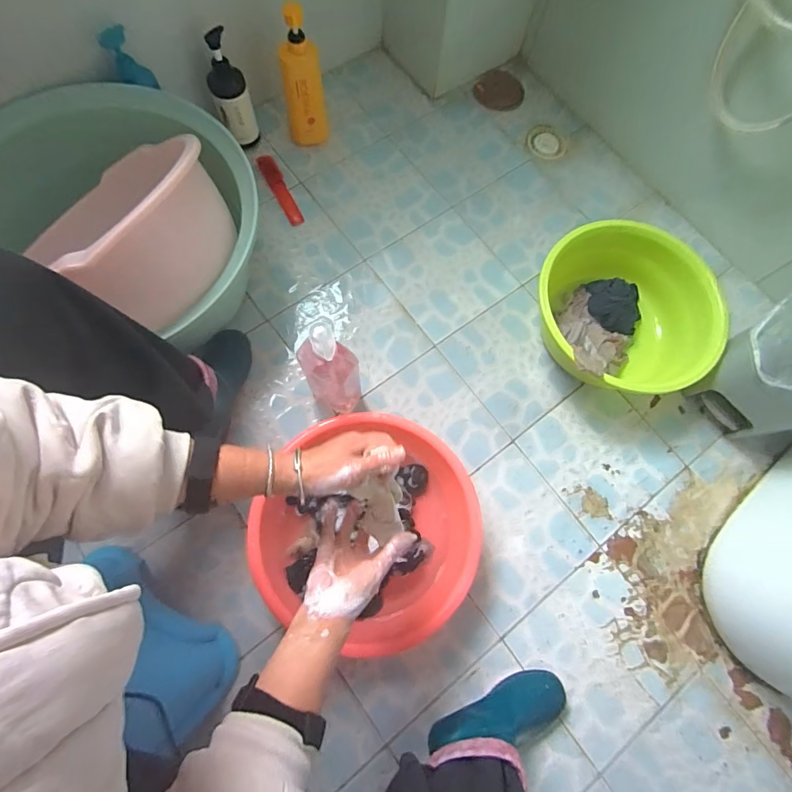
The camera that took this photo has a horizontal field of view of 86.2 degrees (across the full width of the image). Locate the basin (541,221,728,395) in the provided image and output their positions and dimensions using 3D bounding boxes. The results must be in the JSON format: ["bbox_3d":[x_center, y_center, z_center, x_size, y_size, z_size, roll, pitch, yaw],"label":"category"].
[{"bbox_3d":[0.438,-0.159,0.845,0.326,0.130,0.341,1,73,-2],"label":"basin"}]

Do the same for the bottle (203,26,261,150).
[{"bbox_3d":[-0.342,-0.627,0.881,0.077,0.201,0.063,-22,77,-8],"label":"bottle"}]

